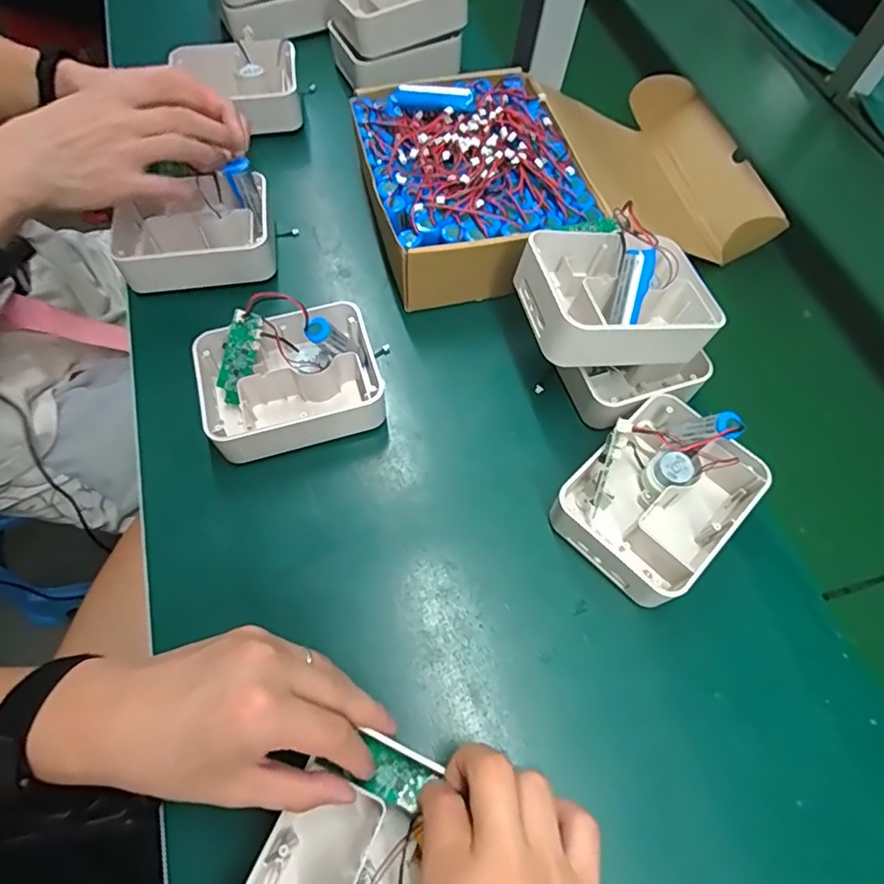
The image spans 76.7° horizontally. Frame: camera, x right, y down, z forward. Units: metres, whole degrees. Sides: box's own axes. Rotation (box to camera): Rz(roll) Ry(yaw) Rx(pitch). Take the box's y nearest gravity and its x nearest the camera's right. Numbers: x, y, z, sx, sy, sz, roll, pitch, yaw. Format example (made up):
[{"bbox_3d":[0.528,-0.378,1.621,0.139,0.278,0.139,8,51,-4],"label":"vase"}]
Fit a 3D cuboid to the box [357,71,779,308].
[{"bbox_3d":[0.124,-0.252,0.529,0.385,0.098,0.231,-16,64,-11],"label":"box"}]

